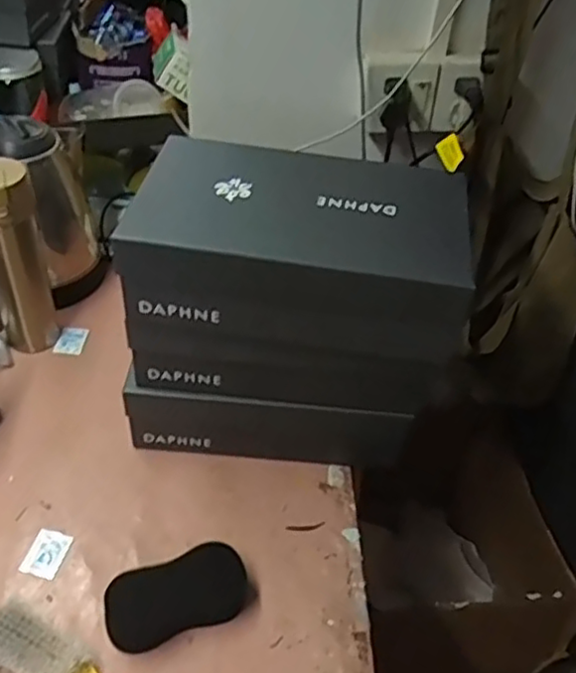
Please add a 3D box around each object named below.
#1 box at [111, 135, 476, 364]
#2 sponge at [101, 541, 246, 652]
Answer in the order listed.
[{"bbox_3d":[0.015,-0.083,0.629,0.292,0.106,0.172,12,44,6],"label":"box"},{"bbox_3d":[-0.101,0.235,0.626,0.131,0.032,0.064,-12,46,-19],"label":"sponge"}]

